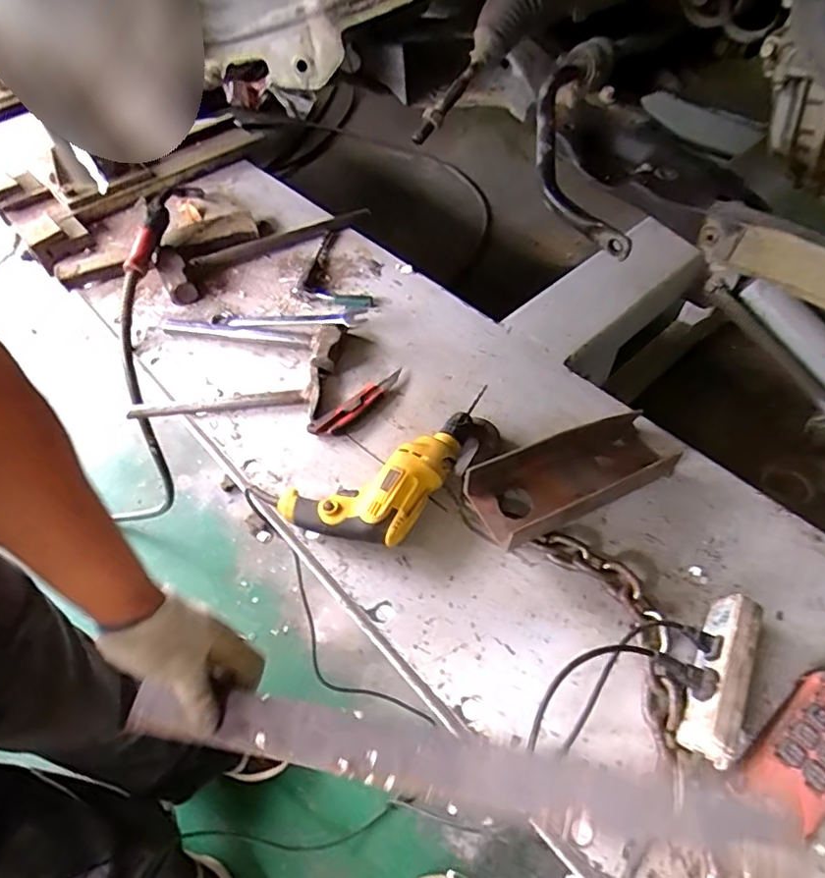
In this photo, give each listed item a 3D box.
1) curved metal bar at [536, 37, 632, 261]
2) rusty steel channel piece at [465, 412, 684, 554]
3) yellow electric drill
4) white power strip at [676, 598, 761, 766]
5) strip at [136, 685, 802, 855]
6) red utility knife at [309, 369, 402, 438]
[{"bbox_3d":[0.197,-0.353,0.662,0.100,0.057,0.352,6,67,5],"label":"curved metal bar"},{"bbox_3d":[0.212,0.048,0.733,0.278,0.084,0.101,-23,56,-13],"label":"rusty steel channel piece"},{"bbox_3d":[-0.006,0.050,0.749,0.332,0.068,0.148,-28,58,-17],"label":"yellow electric drill"},{"bbox_3d":[0.324,0.250,0.582,0.046,0.053,0.175,24,59,19],"label":"white power strip"},{"bbox_3d":[-0.029,0.241,0.426,0.533,0.009,0.046,-4,67,27],"label":"strip"},{"bbox_3d":[-0.085,-0.055,0.859,0.171,0.015,0.035,-35,60,-21],"label":"red utility knife"}]

